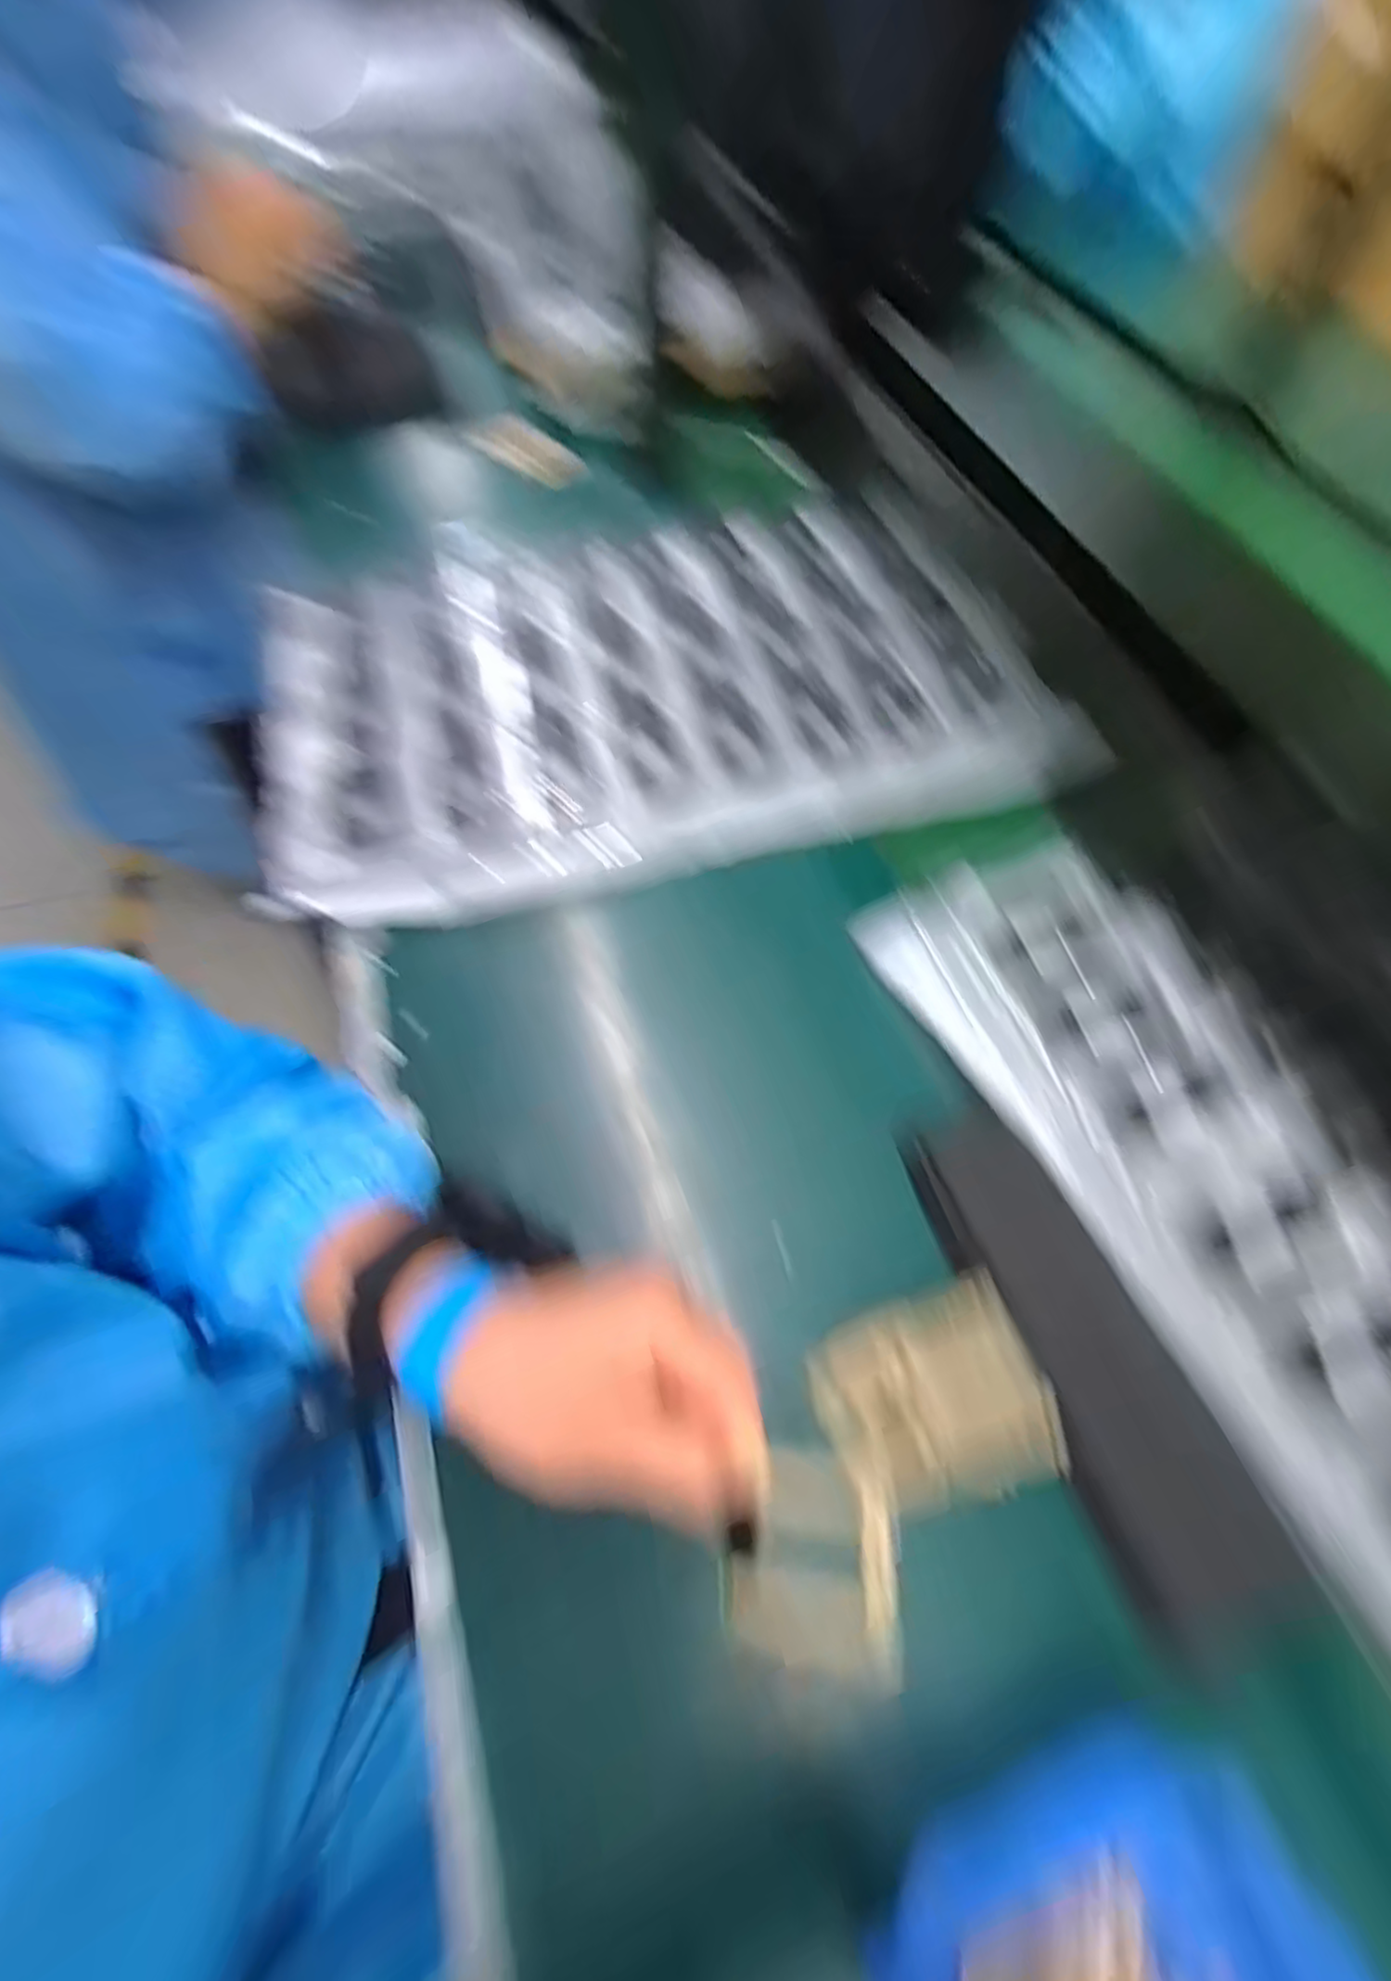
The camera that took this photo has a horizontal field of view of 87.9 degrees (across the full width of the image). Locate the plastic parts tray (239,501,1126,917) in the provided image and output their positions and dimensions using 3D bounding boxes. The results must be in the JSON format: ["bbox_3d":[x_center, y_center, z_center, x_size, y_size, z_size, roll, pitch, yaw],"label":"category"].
[{"bbox_3d":[-0.021,-0.235,0.532,0.554,0.041,0.334,-11,63,-8],"label":"plastic parts tray"}]

